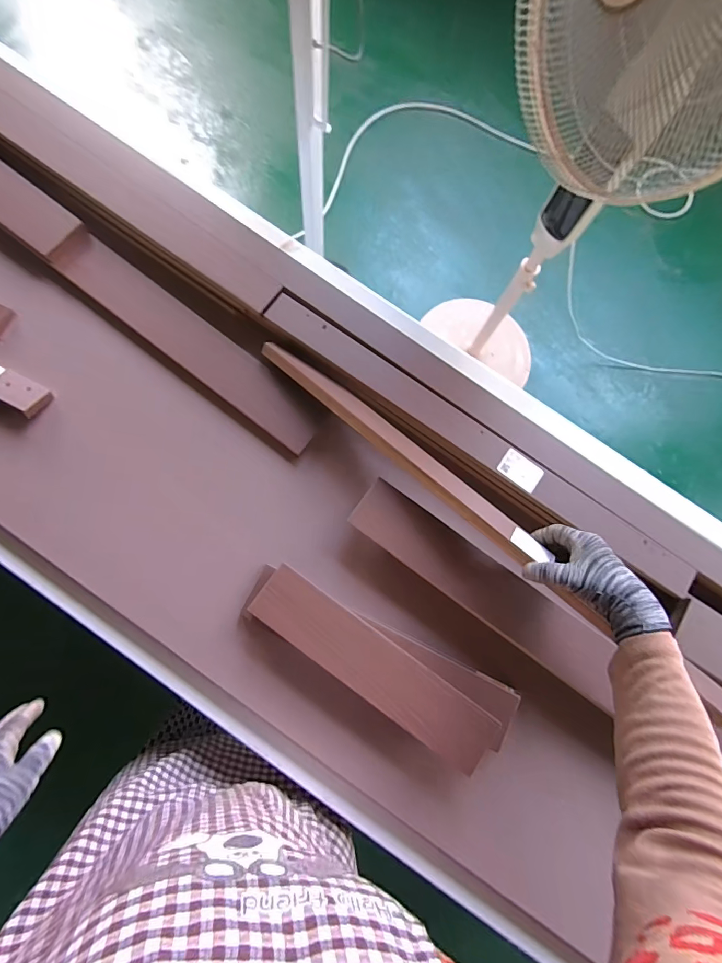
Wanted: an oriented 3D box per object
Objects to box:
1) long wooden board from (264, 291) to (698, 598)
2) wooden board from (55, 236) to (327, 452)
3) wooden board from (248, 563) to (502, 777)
[{"bbox_3d":[0.175,-0.063,0.621,0.731,0.031,0.055,35,80,3],"label":"long wooden board"},{"bbox_3d":[-0.270,-0.218,0.642,0.483,0.018,0.094,36,80,4],"label":"wooden board"},{"bbox_3d":[0.019,0.248,0.539,0.359,0.020,0.080,35,80,3],"label":"wooden board"}]

